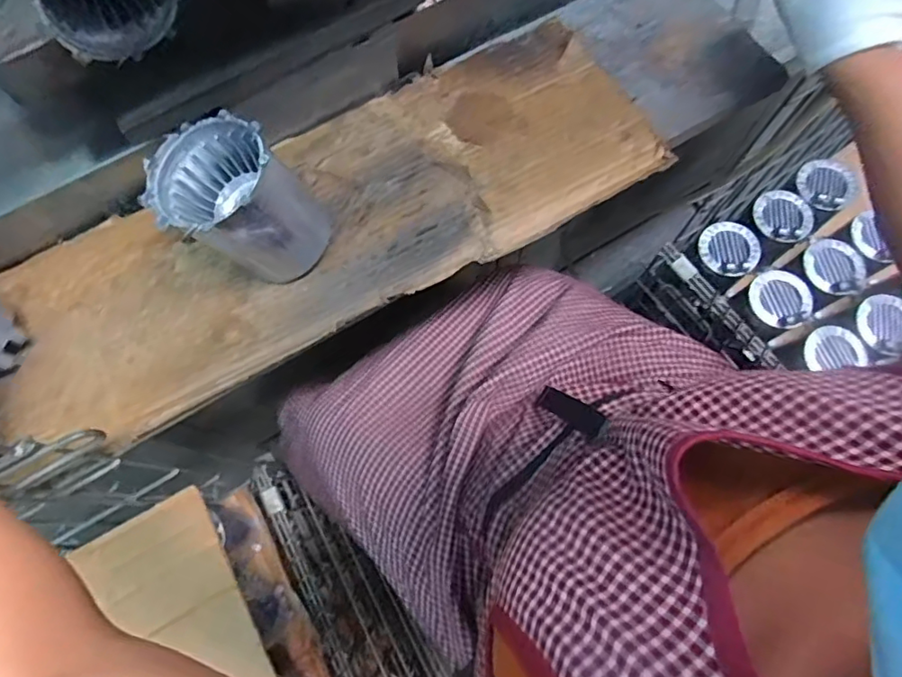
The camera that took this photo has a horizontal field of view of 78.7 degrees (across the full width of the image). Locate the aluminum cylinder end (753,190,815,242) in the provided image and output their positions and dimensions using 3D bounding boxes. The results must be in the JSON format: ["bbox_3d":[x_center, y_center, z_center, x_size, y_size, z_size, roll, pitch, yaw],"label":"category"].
[{"bbox_3d":[0.501,-0.184,0.832,0.076,0.028,0.085,-38,76,-10],"label":"aluminum cylinder end"}]

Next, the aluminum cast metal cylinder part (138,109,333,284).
[{"bbox_3d":[-0.172,-0.106,0.457,0.110,0.118,0.096,30,75,9],"label":"aluminum cast metal cylinder part"}]

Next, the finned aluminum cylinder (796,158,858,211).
[{"bbox_3d":[0.569,-0.230,0.837,0.077,0.032,0.079,18,74,5],"label":"finned aluminum cylinder"}]

